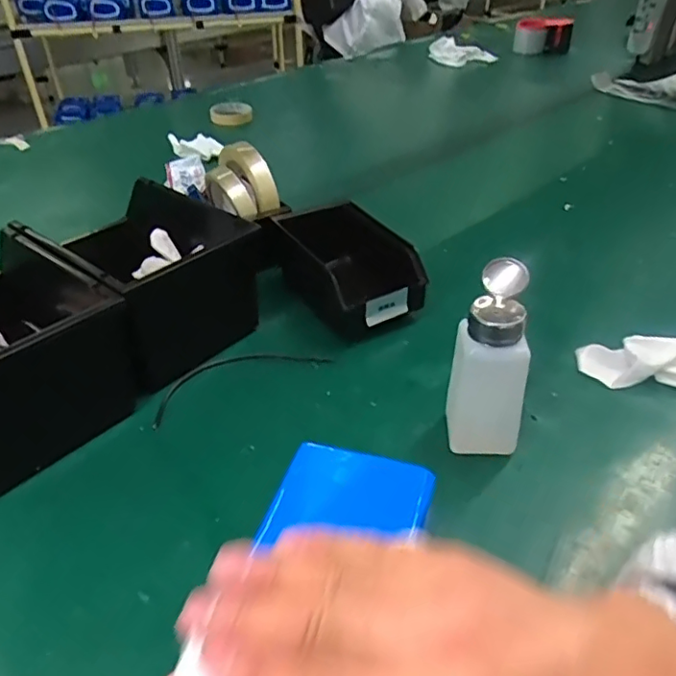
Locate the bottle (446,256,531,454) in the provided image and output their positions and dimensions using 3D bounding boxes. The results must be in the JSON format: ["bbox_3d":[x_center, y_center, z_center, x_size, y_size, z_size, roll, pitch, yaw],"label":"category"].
[{"bbox_3d":[0.121,0.020,0.454,0.056,0.146,0.071,9,40,11],"label":"bottle"}]

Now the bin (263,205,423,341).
[{"bbox_3d":[0.006,-0.076,0.629,0.103,0.078,0.160,-22,44,-25],"label":"bin"}]

